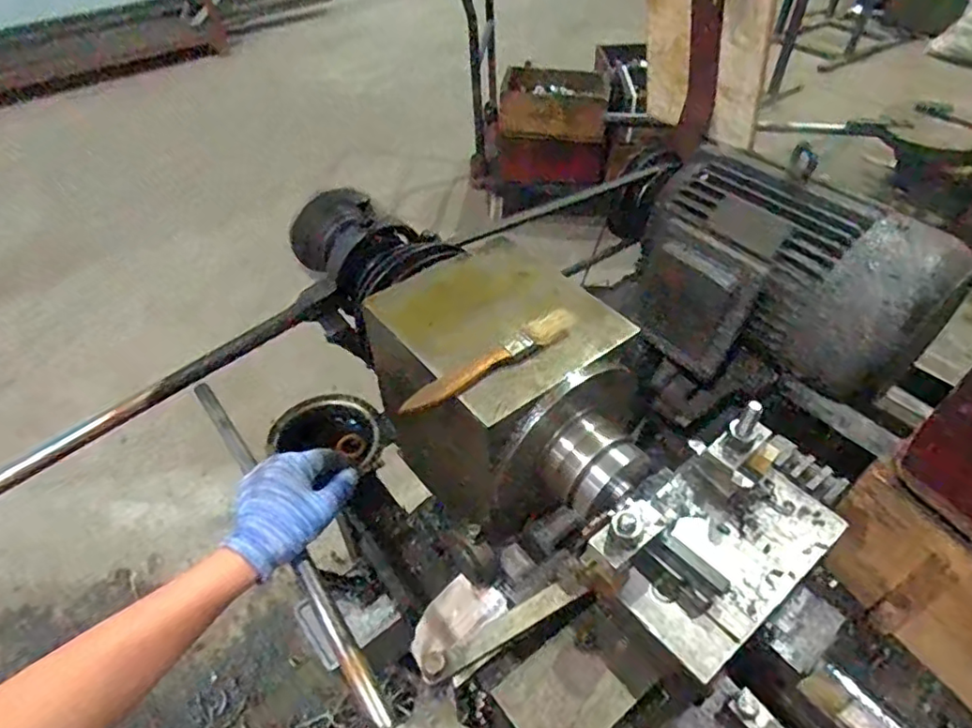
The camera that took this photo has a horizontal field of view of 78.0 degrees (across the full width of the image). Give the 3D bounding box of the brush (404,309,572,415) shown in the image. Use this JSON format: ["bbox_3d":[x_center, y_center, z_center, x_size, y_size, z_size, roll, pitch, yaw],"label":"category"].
[{"bbox_3d":[0.005,-0.004,0.441,0.155,0.013,0.020,-28,51,-24],"label":"brush"}]

